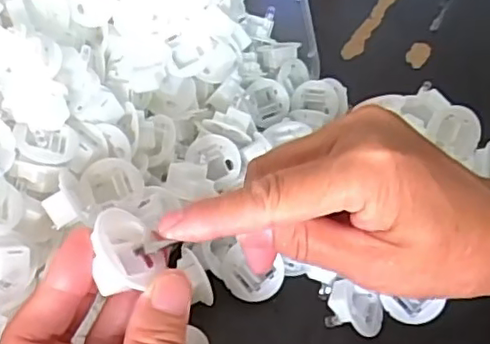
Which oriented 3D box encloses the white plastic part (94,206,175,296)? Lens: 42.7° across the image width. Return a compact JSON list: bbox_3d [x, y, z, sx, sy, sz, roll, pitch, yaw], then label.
[{"bbox_3d":[-0.046,0.032,0.232,0.018,0.031,0.031,-37,26,27],"label":"white plastic part"}]

